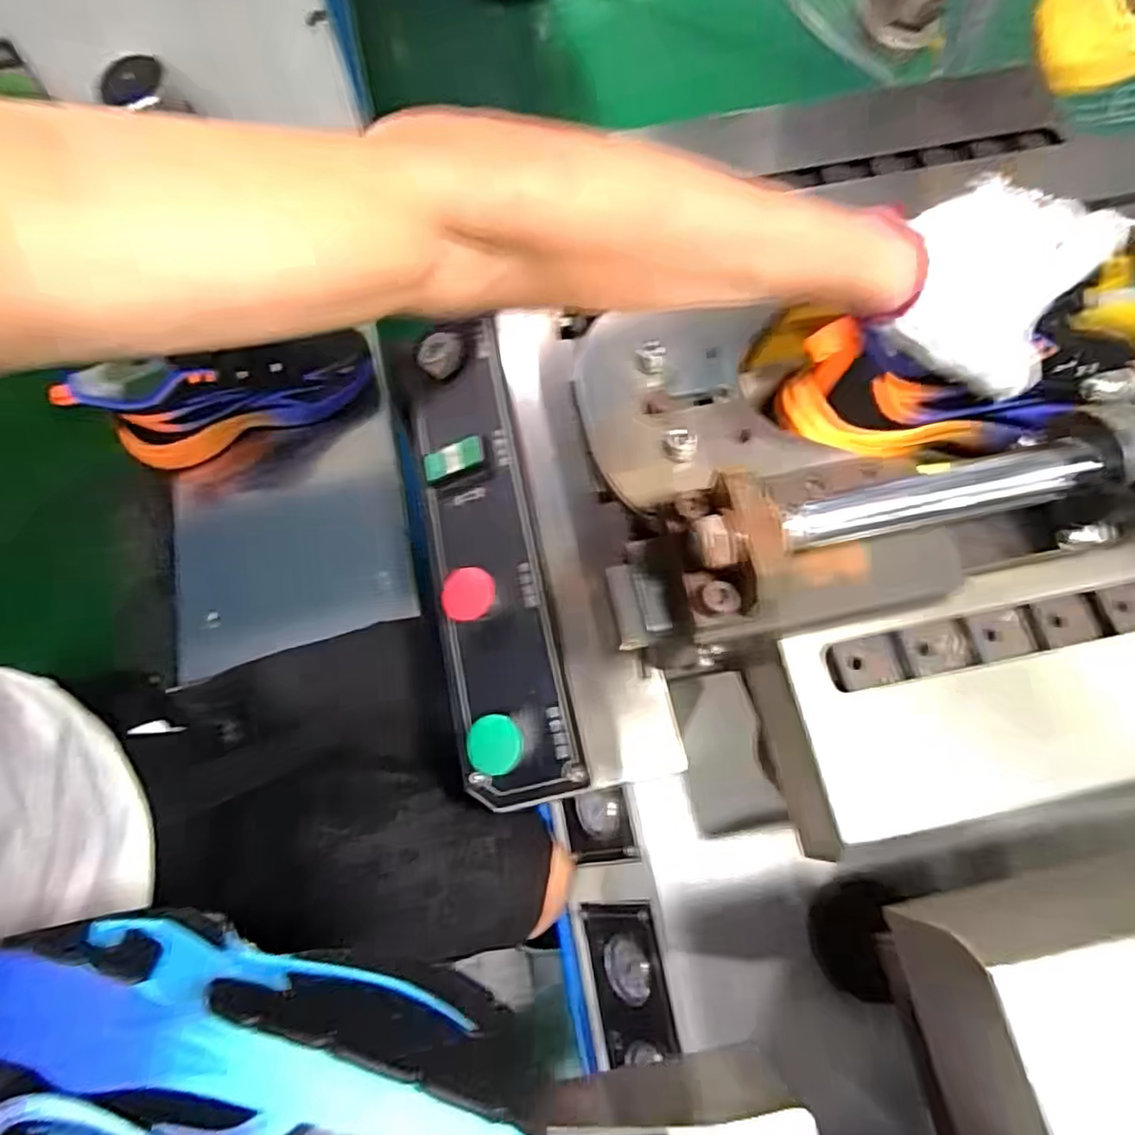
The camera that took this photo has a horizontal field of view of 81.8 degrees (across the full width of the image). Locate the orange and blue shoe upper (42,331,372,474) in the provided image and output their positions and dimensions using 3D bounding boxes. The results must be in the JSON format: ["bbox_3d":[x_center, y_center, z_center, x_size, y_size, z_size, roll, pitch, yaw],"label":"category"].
[{"bbox_3d":[-0.341,-0.183,0.675,0.268,0.119,0.053,-23,71,-7],"label":"orange and blue shoe upper"}]

